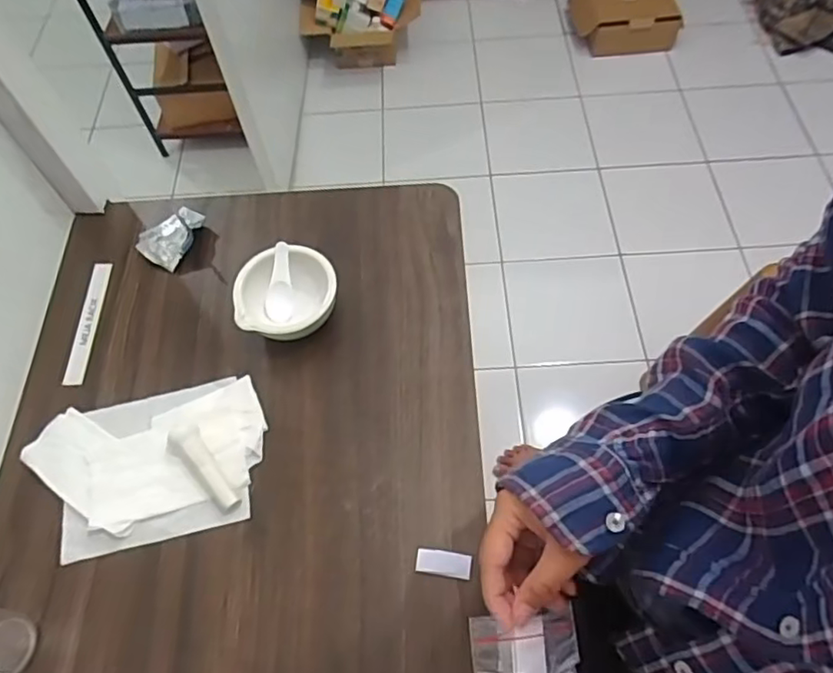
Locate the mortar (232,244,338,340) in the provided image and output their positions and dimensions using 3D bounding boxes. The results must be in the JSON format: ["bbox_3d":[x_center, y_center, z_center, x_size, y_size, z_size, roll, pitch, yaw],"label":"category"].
[{"bbox_3d":[-0.128,-0.038,0.601,0.094,0.056,0.096,3,61,4],"label":"mortar"}]

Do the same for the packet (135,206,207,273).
[{"bbox_3d":[-0.268,-0.110,0.665,0.056,0.029,0.072,25,65,15],"label":"packet"}]

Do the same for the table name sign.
[{"bbox_3d":[-0.350,-0.016,0.636,0.024,0.006,0.144,-2,63,3],"label":"table name sign"}]

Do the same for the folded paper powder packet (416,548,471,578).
[{"bbox_3d":[0.023,0.189,0.498,0.044,0.004,0.019,3,69,9],"label":"folded paper powder packet"}]

